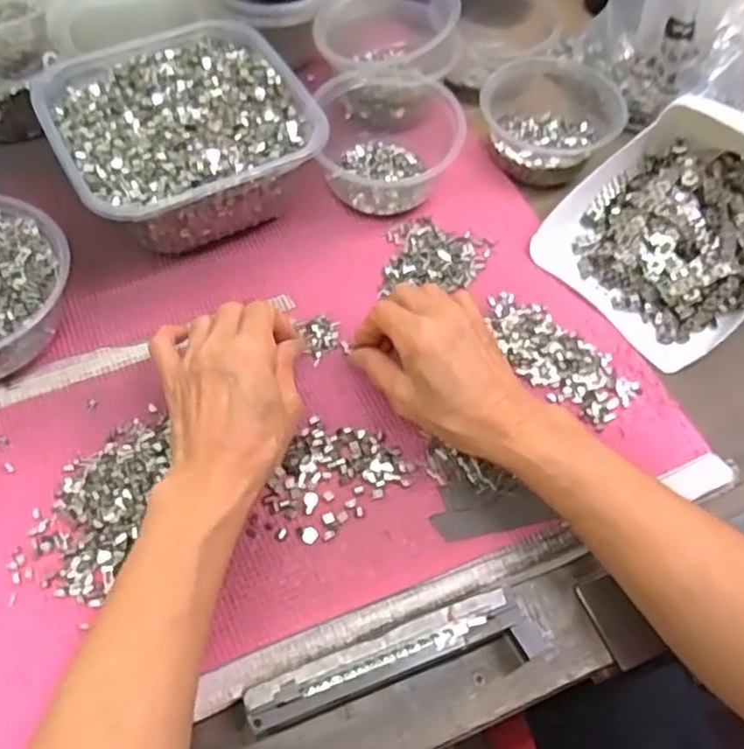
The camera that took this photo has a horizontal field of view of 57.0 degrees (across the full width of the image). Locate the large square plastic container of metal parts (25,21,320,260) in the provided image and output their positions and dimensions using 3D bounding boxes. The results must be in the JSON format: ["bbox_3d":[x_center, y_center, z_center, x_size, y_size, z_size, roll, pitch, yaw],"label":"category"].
[{"bbox_3d":[-0.141,-0.175,0.512,0.170,0.072,0.169,-27,66,-18],"label":"large square plastic container of metal parts"}]

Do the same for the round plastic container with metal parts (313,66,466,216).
[{"bbox_3d":[0.012,-0.185,0.537,0.110,0.059,0.109,2,60,-3],"label":"round plastic container with metal parts"}]

